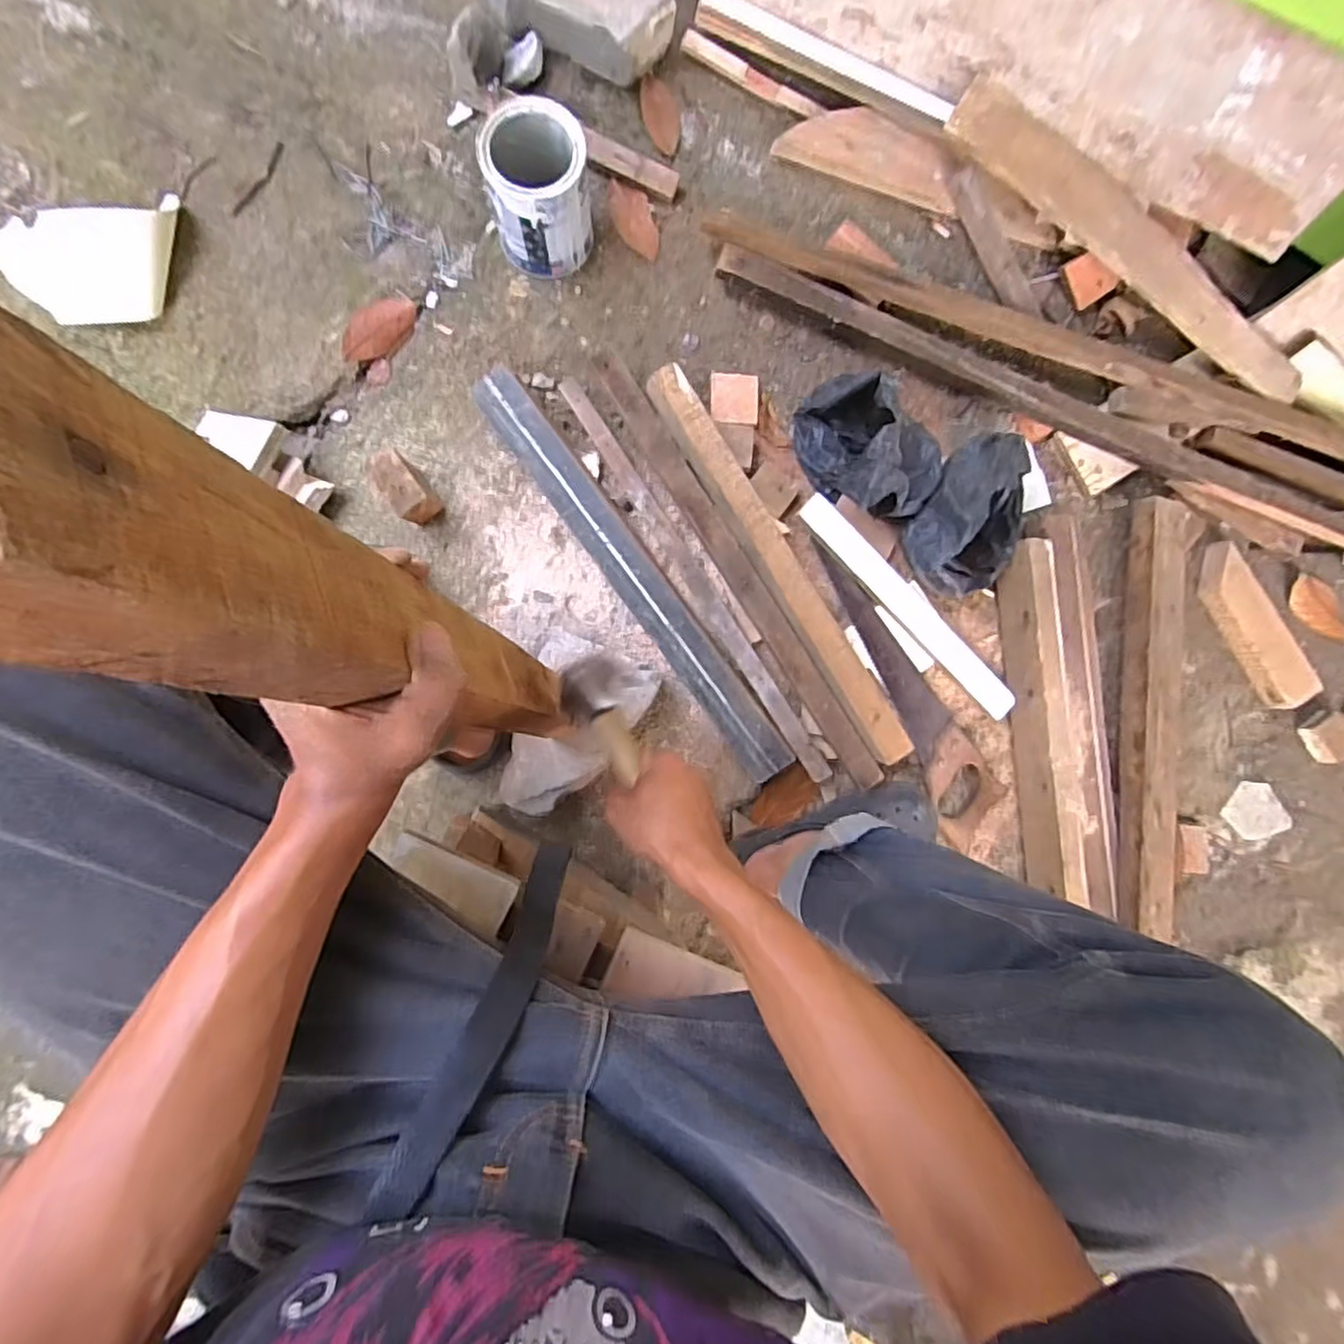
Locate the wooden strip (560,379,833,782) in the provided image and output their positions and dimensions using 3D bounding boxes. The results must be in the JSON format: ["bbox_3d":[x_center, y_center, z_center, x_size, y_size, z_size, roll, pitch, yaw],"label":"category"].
[{"bbox_3d":[0.027,-0.103,0.788,0.031,0.039,0.538,-33,92,-7],"label":"wooden strip"}]

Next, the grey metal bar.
[{"bbox_3d":[-0.043,-0.105,0.771,0.051,0.056,0.544,-37,94,-7],"label":"grey metal bar"}]

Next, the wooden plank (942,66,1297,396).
[{"bbox_3d":[0.564,-0.523,0.804,0.534,0.021,0.069,37,84,-6],"label":"wooden plank"}]

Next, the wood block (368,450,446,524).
[{"bbox_3d":[-0.292,-0.200,0.735,0.047,0.071,0.073,-38,92,-7],"label":"wood block"}]

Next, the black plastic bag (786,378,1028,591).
[{"bbox_3d":[0.292,-0.234,0.773,0.302,0.116,0.183,43,84,-3],"label":"black plastic bag"}]

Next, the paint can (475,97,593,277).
[{"bbox_3d":[-0.149,-0.535,0.739,0.112,0.122,0.121,-14,89,-7],"label":"paint can"}]

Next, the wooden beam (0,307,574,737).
[{"bbox_3d":[-0.121,-0.011,0.321,0.043,0.431,0.062,-6,83,2],"label":"wooden beam"}]

